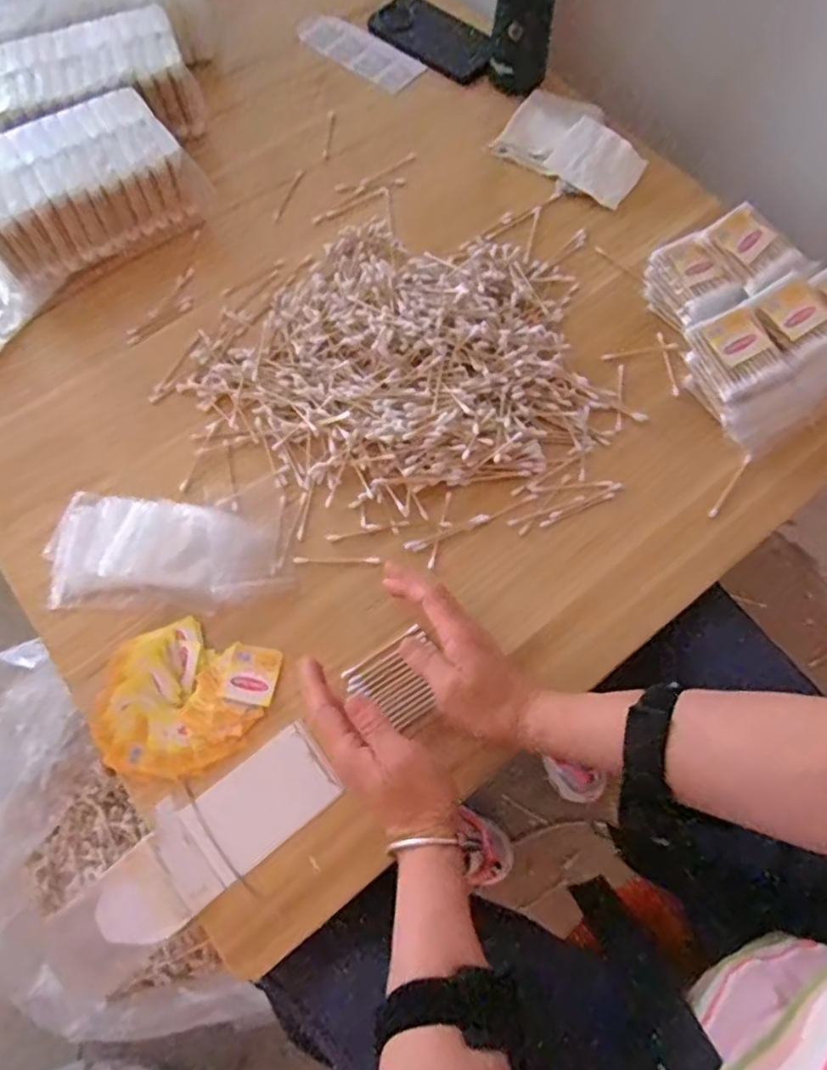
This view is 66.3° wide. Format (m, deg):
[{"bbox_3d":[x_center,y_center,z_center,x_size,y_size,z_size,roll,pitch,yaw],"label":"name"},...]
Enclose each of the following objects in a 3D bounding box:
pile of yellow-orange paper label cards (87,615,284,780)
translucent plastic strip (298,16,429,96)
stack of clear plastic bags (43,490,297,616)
[{"bbox_3d":[-0.171,0.120,0.464,0.115,0.006,0.110,22,70,9],"label":"pile of yellow-orange paper label cards"},{"bbox_3d":[-0.060,-0.535,0.700,0.155,0.007,0.050,38,89,11],"label":"translucent plastic strip"},{"bbox_3d":[-0.196,0.012,0.496,0.189,0.021,0.089,3,69,2],"label":"stack of clear plastic bags"}]

